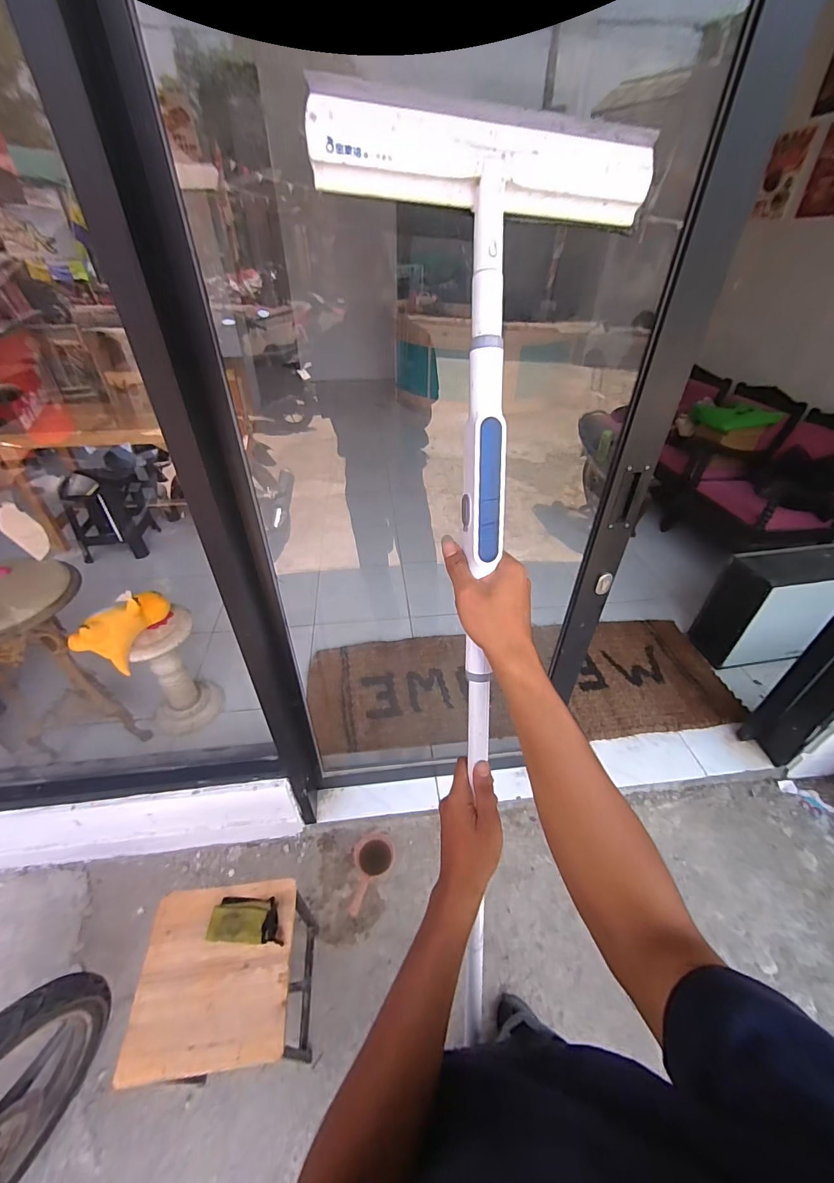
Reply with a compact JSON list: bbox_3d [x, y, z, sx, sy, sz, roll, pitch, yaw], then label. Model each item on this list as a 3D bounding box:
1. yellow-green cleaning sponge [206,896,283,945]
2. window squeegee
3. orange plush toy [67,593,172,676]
[{"bbox_3d":[-0.357,0.690,0.900,0.146,0.020,0.076,1,39,1],"label":"yellow-green cleaning sponge"},{"bbox_3d":[0.073,0.079,0.429,0.267,0.933,0.051,-3,12,-4],"label":"window squeegee"},{"bbox_3d":[-0.951,0.103,1.389,0.134,0.174,0.259,5,39,6],"label":"orange plush toy"}]

